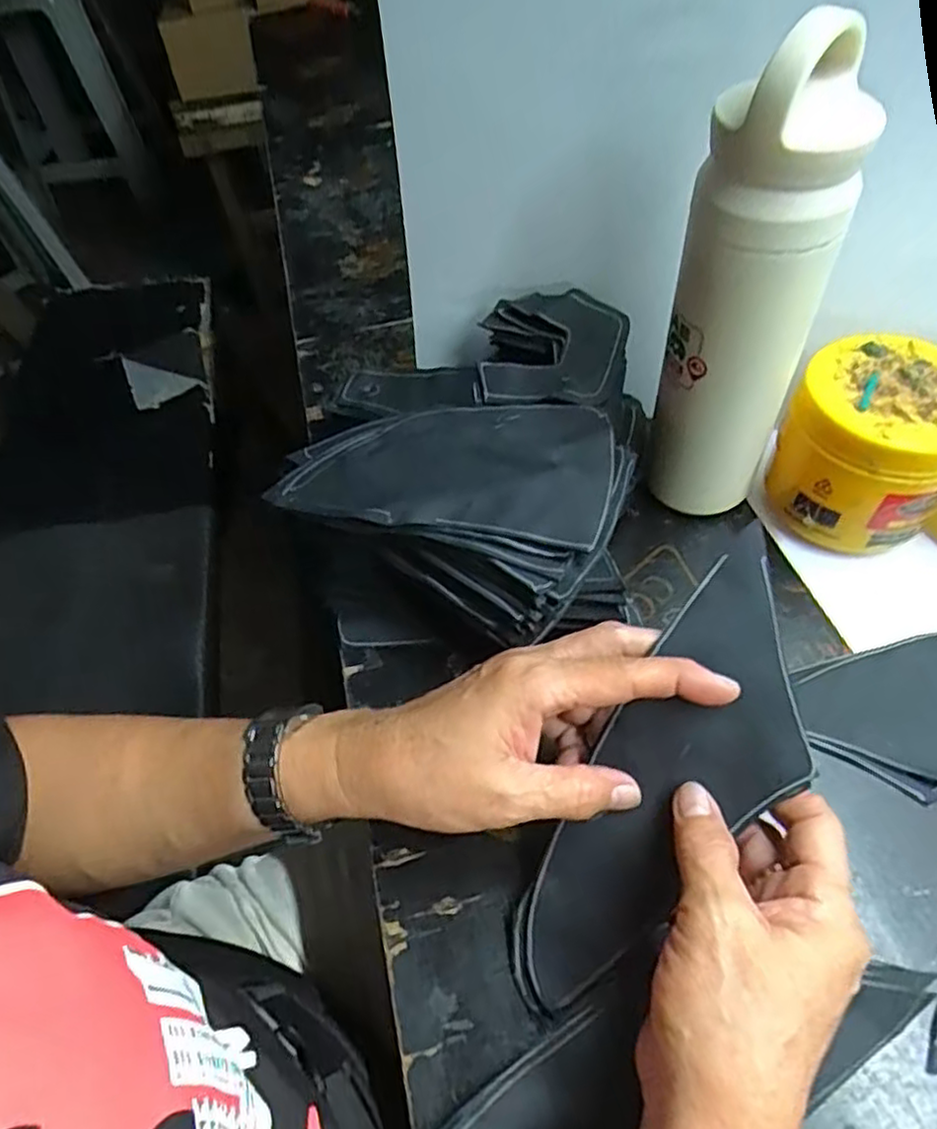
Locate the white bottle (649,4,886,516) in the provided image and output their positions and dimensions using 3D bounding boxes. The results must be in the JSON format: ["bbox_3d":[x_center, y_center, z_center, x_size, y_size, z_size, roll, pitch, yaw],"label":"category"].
[{"bbox_3d":[0.132,-0.113,0.338,0.063,0.240,0.059,19,58,18],"label":"white bottle"}]

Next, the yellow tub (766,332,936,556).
[{"bbox_3d":[0.228,-0.062,0.396,0.089,0.096,0.088,-2,54,3],"label":"yellow tub"}]

